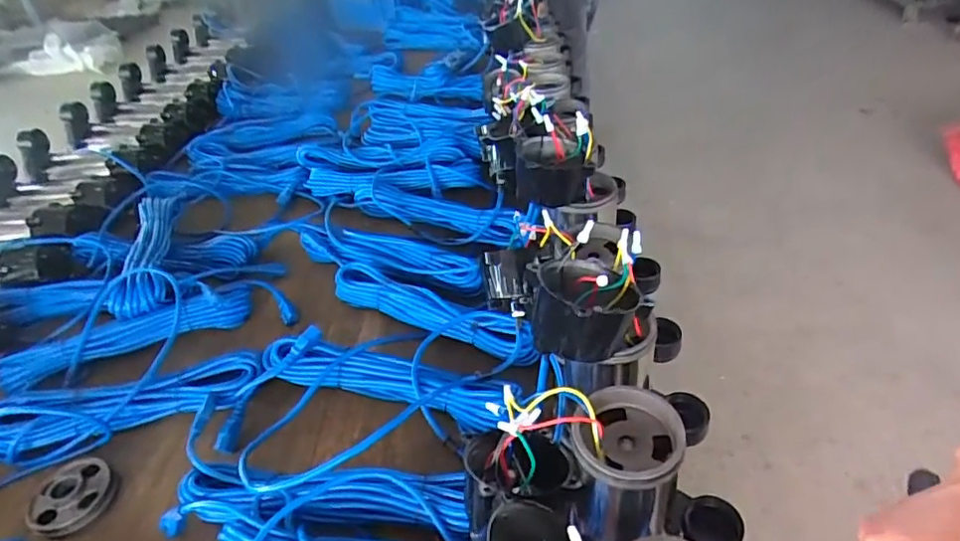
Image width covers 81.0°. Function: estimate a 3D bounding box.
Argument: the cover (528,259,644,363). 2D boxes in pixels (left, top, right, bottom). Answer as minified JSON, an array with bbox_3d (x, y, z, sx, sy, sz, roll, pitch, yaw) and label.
[{"bbox_3d":[0.098,0.038,0.527,0.103,0.082,0.096,-5,39,2],"label":"cover"}]

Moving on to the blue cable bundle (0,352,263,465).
[{"bbox_3d":[-0.458,0.177,0.738,0.337,0.057,0.083,-11,39,-6],"label":"blue cable bundle"}]

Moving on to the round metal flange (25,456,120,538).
[{"bbox_3d":[-0.479,0.263,0.657,0.086,0.026,0.090,-4,39,3],"label":"round metal flange"}]

